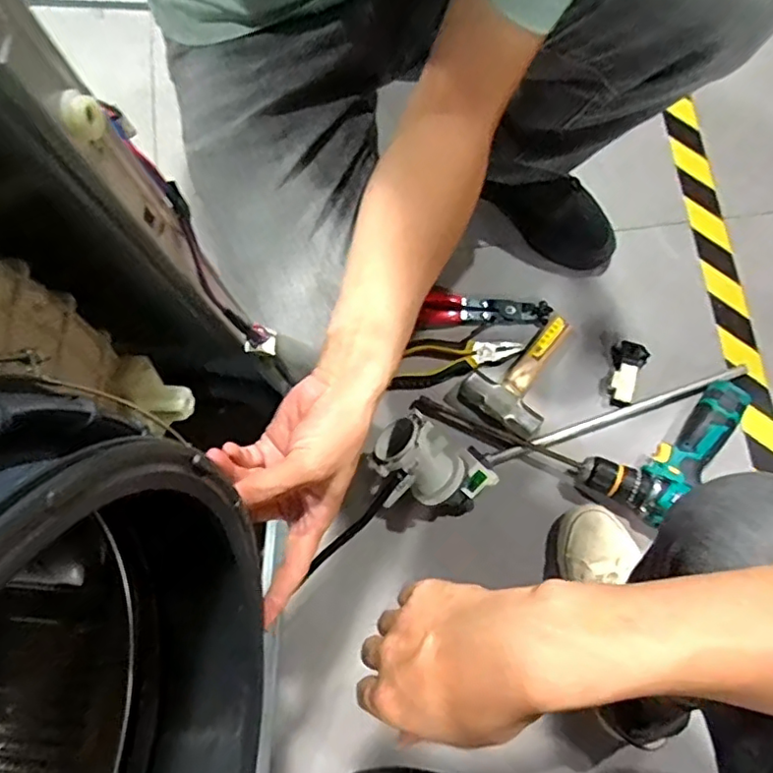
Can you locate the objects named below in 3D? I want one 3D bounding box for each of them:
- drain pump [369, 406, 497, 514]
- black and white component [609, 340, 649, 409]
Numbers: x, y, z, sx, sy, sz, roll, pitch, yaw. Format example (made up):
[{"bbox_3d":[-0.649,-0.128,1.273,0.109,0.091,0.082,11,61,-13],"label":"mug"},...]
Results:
[{"bbox_3d":[0.055,0.109,0.732,0.149,0.110,0.113,27,78,6],"label":"drain pump"},{"bbox_3d":[0.322,-0.023,0.804,0.046,0.024,0.091,26,78,6],"label":"black and white component"}]

